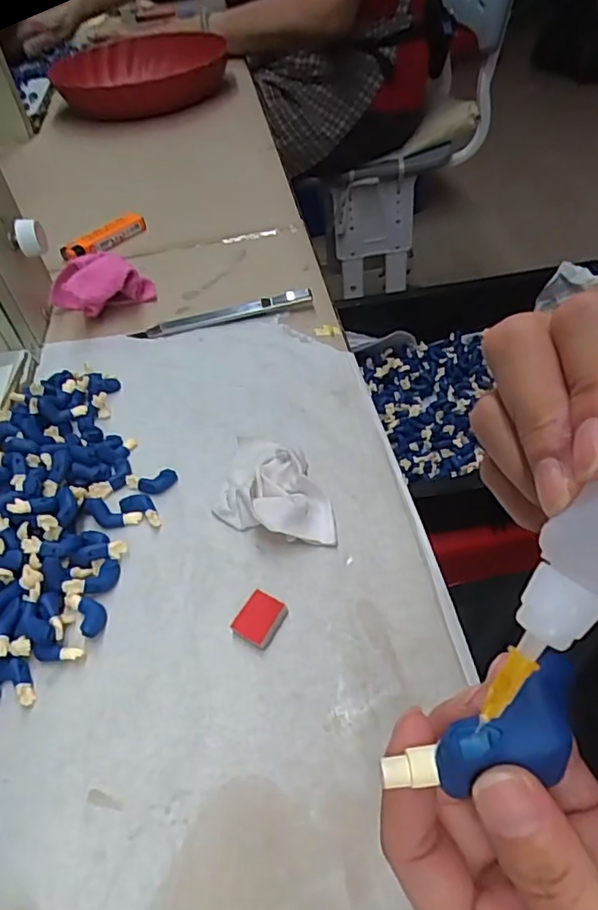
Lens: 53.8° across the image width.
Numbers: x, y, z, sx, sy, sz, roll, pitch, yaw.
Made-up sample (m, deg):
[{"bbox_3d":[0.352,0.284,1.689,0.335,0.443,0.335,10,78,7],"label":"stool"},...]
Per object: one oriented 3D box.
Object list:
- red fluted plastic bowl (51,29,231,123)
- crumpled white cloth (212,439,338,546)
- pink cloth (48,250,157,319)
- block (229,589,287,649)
[{"bbox_3d":[-0.204,-0.523,0.800,0.229,0.044,0.240,-3,47,3],"label":"red fluted plastic bowl"},{"bbox_3d":[-0.010,0.015,0.315,0.066,0.018,0.064,7,49,14],"label":"crumpled white cloth"},{"bbox_3d":[-0.152,-0.131,0.452,0.071,0.034,0.039,-26,49,-16],"label":"pink cloth"},{"bbox_3d":[-0.018,0.075,0.272,0.020,0.005,0.023,20,53,24],"label":"block"}]

